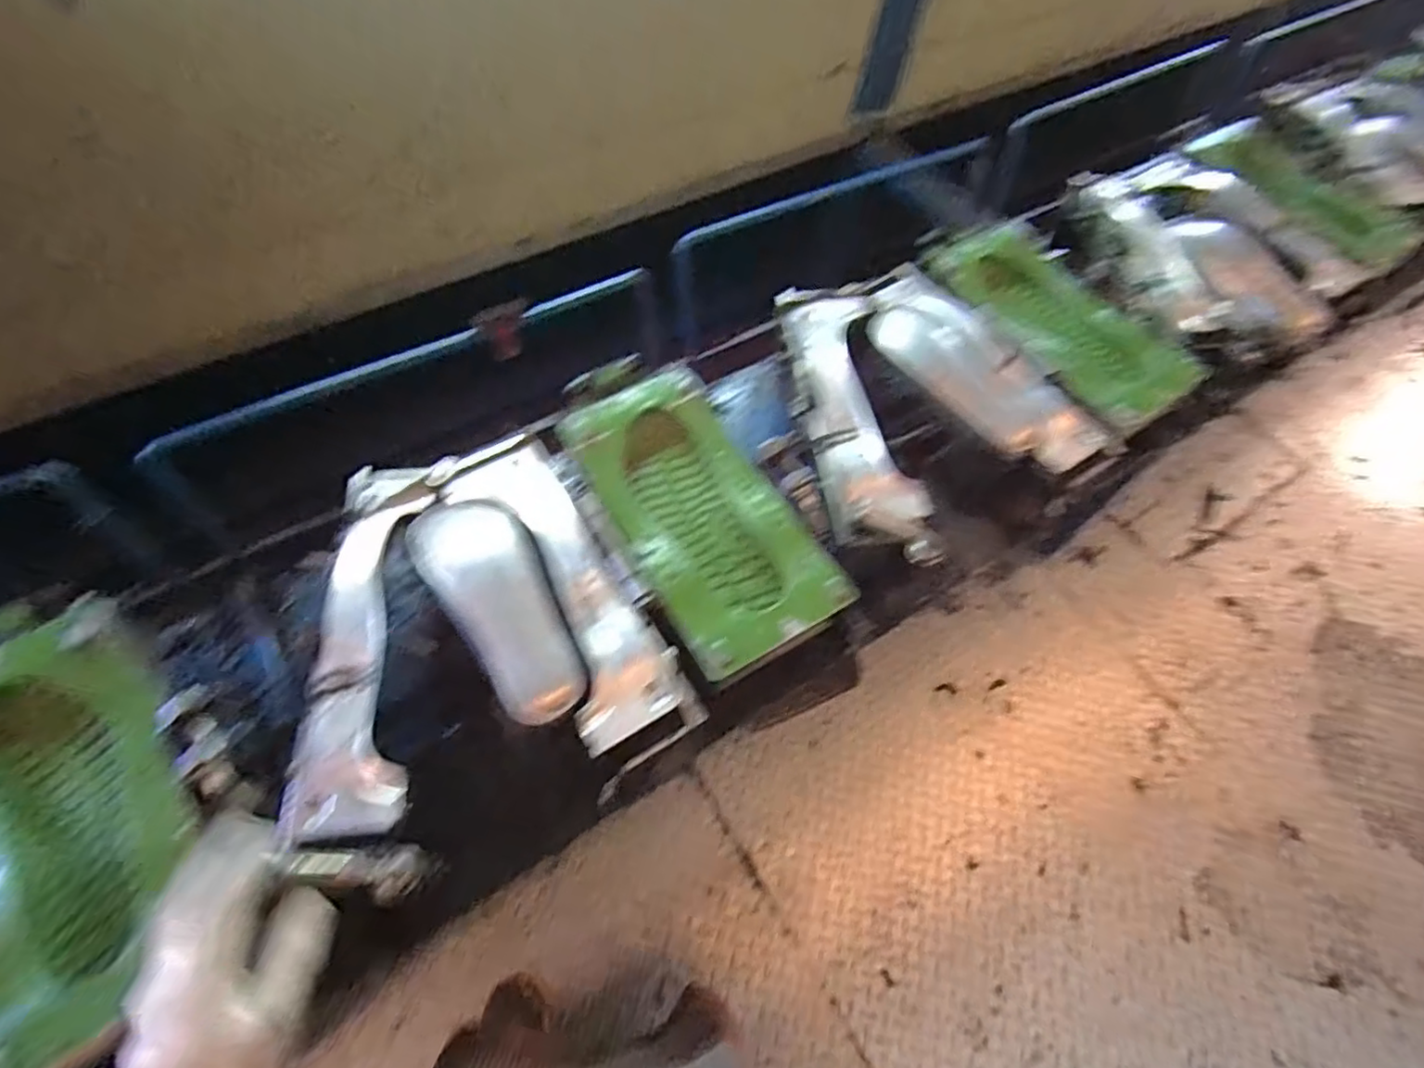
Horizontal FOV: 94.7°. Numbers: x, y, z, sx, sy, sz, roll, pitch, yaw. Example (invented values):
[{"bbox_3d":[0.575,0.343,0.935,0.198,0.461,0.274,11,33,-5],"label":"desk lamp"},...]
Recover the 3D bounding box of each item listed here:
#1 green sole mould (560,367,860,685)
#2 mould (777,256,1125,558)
[{"bbox_3d":[-0.017,-0.025,0.721,0.178,0.061,0.358,-28,64,-15],"label":"green sole mould"},{"bbox_3d":[0.231,-0.172,0.840,0.356,0.081,0.411,-29,64,-16],"label":"mould"}]

